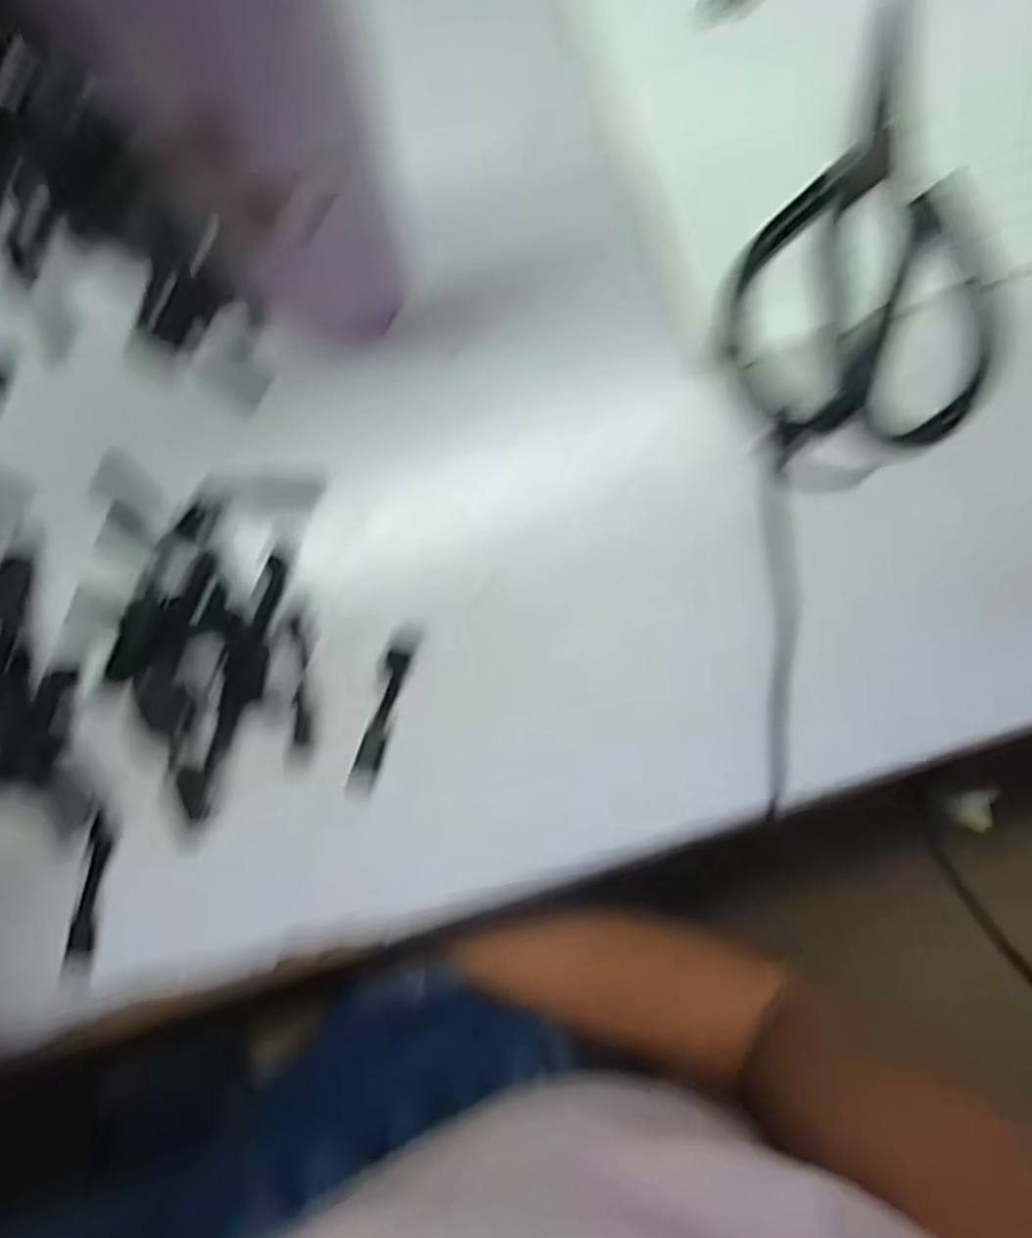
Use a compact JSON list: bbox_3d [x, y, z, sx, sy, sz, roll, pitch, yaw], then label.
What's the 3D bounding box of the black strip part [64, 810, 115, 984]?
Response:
[{"bbox_3d":[-0.151,0.098,0.258,0.008,0.004,0.058,7,87,-1],"label":"black strip part"}]

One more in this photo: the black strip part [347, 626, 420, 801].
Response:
[{"bbox_3d":[-0.049,0.033,0.267,0.009,0.005,0.064,17,87,0],"label":"black strip part"}]

